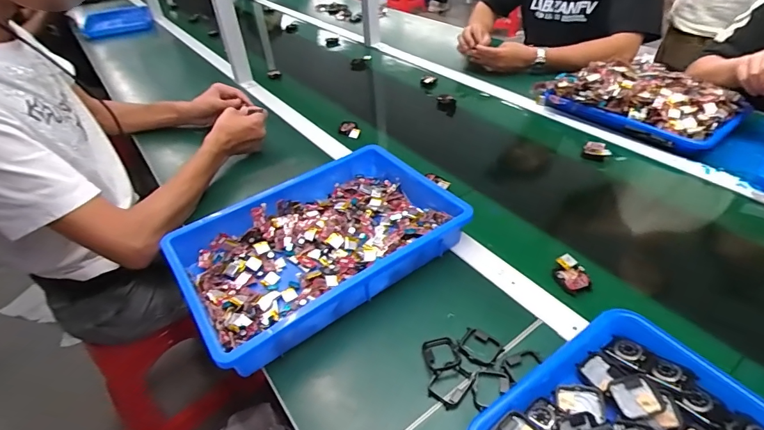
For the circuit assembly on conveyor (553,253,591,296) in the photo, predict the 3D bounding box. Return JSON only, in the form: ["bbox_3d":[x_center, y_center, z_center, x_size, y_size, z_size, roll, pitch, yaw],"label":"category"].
[{"bbox_3d":[0.240,0.075,0.533,0.038,0.014,0.053,-8,40,-4],"label":"circuit assembly on conveyor"}]

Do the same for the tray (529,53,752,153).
[{"bbox_3d":[0.496,-0.237,0.822,0.197,0.073,0.348,-32,47,-29],"label":"tray"}]

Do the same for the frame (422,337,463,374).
[{"bbox_3d":[0.065,0.154,0.460,0.035,0.010,0.041,-16,41,-14],"label":"frame"}]

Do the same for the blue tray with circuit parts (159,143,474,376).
[{"bbox_3d":[-0.085,0.030,0.588,0.372,0.066,0.264,-26,45,-25],"label":"blue tray with circuit parts"}]

